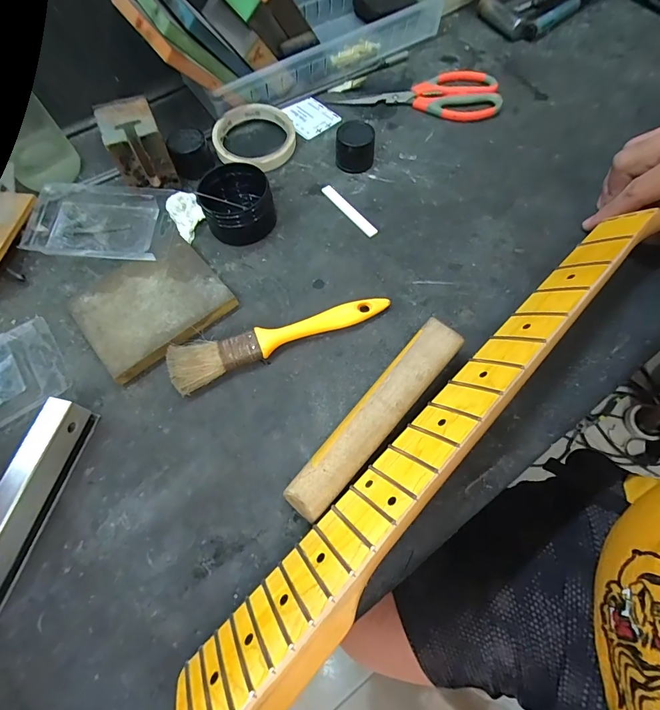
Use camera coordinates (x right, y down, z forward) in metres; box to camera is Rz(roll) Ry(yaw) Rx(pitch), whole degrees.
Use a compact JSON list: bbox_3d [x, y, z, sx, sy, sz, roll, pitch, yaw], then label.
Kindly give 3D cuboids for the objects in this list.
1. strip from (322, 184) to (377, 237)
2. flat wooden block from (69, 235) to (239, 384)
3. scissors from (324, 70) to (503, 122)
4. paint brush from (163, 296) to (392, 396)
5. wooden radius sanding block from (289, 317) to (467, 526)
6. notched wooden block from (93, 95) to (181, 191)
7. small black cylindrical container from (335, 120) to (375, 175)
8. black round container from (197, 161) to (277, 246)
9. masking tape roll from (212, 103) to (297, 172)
[{"bbox_3d":[0.020,-0.150,0.392,0.012,0.004,0.080,-38,69,-15],"label":"strip"},{"bbox_3d":[-0.159,-0.046,0.344,0.119,0.014,0.106,-38,69,-15],"label":"flat wooden block"},{"bbox_3d":[0.105,-0.311,0.464,0.191,0.017,0.086,-4,64,0],"label":"scissors"},{"bbox_3d":[-0.041,-0.017,0.326,0.187,0.018,0.039,-20,65,-7],"label":"paint brush"},{"bbox_3d":[0.037,0.046,0.291,0.031,0.029,0.176,37,71,18],"label":"wooden radius sanding block"},{"bbox_3d":[-0.191,-0.208,0.382,0.050,0.063,0.052,-20,65,-7],"label":"notched wooden block"},{"bbox_3d":[0.026,-0.226,0.411,0.041,0.032,0.044,-1,64,2],"label":"small black cylindrical container"},{"bbox_3d":[-0.090,-0.149,0.374,0.067,0.039,0.062,-1,64,2],"label":"black round container"},{"bbox_3d":[-0.085,-0.248,0.436,0.091,0.018,0.092,-1,64,2],"label":"masking tape roll"}]

